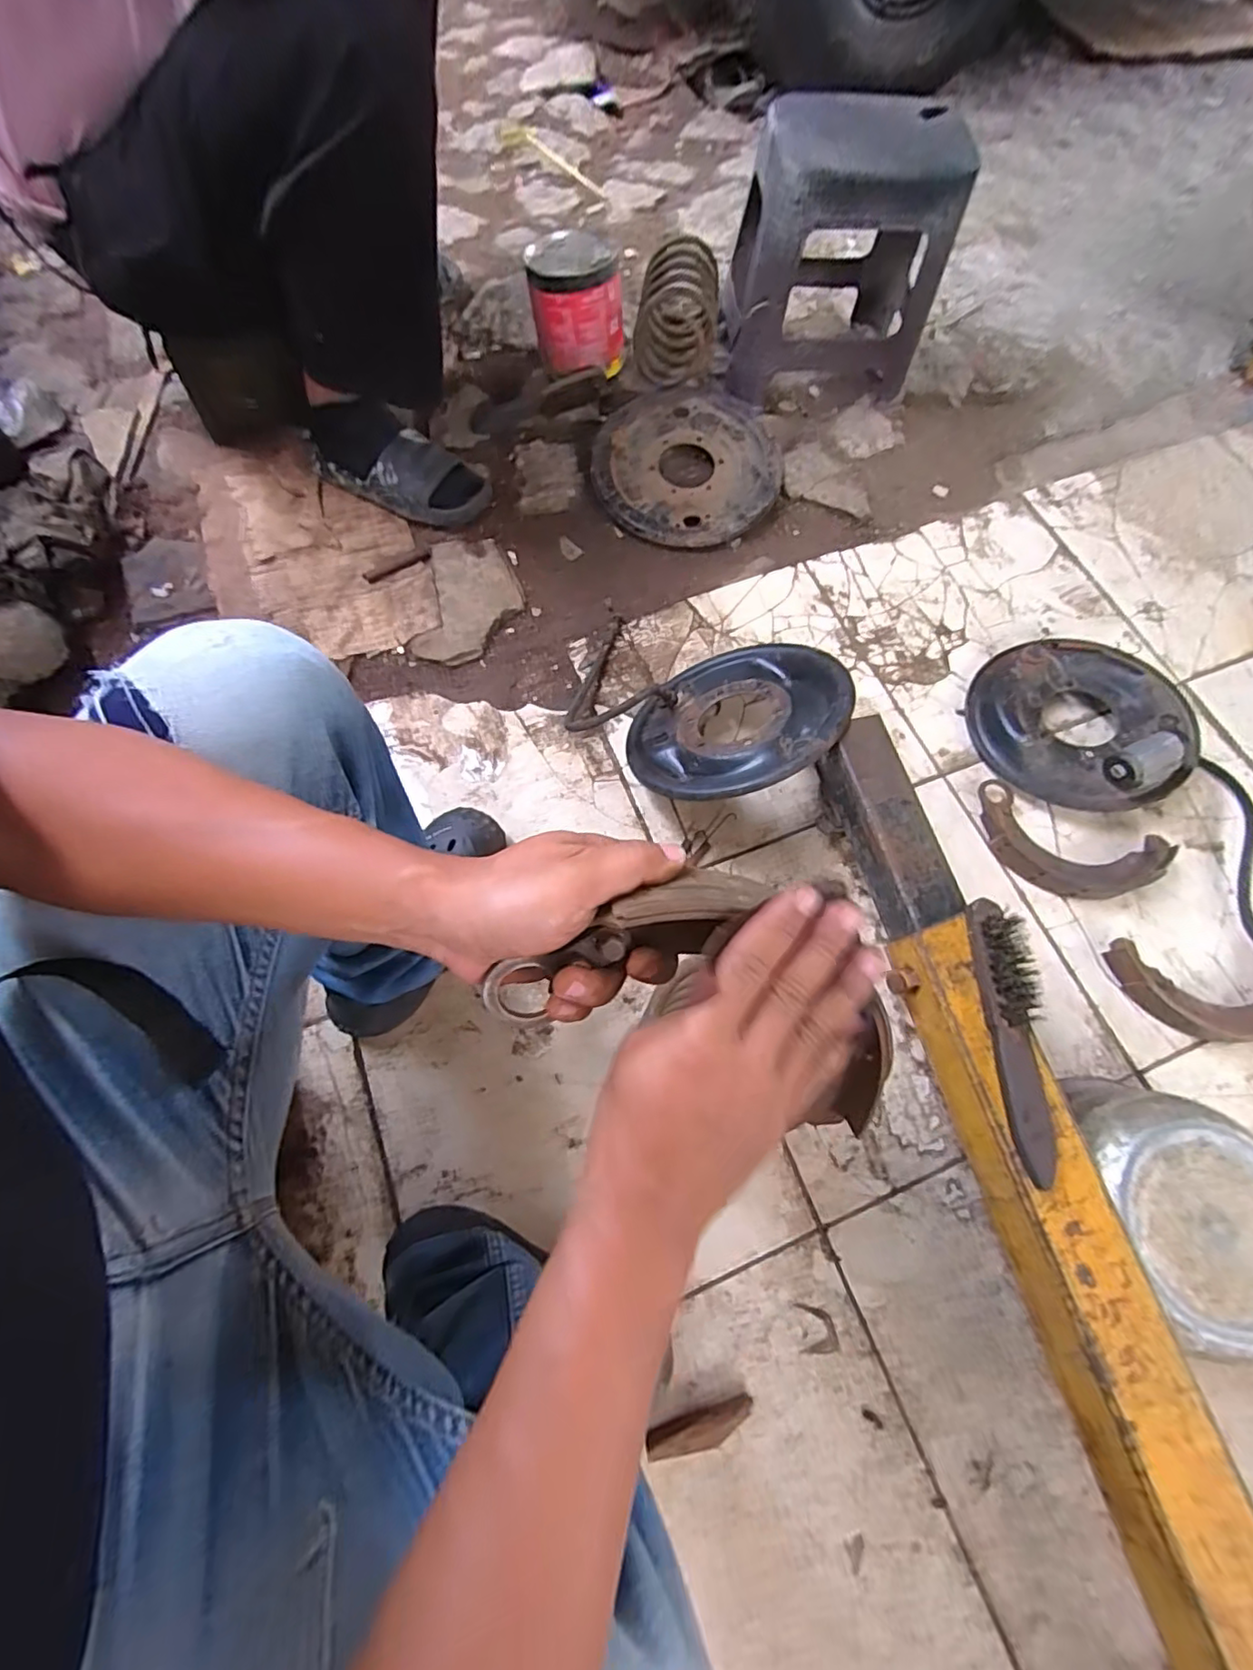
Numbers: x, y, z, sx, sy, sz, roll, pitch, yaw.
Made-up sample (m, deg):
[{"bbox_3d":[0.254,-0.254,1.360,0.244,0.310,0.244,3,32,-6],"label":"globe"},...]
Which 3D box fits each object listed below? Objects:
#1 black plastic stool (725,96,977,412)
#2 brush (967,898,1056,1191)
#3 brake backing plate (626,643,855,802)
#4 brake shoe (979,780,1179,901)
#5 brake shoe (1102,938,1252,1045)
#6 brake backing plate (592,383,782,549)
[{"bbox_3d":[0.336,-0.939,0.980,0.311,0.331,0.288,1,69,1],"label":"black plastic stool"},{"bbox_3d":[0.334,0.172,0.523,0.036,0.048,0.226,1,69,0],"label":"brush"},{"bbox_3d":[0.134,-0.138,0.734,0.270,0.033,0.259,-16,45,16],"label":"brake backing plate"},{"bbox_3d":[0.558,0.018,0.764,0.222,0.030,0.118,23,71,10],"label":"brake shoe"},{"bbox_3d":[0.674,0.183,0.693,0.218,0.035,0.101,8,69,4],"label":"brake shoe"},{"bbox_3d":[0.097,-0.607,0.994,0.302,0.045,0.316,0,69,1],"label":"brake backing plate"}]

